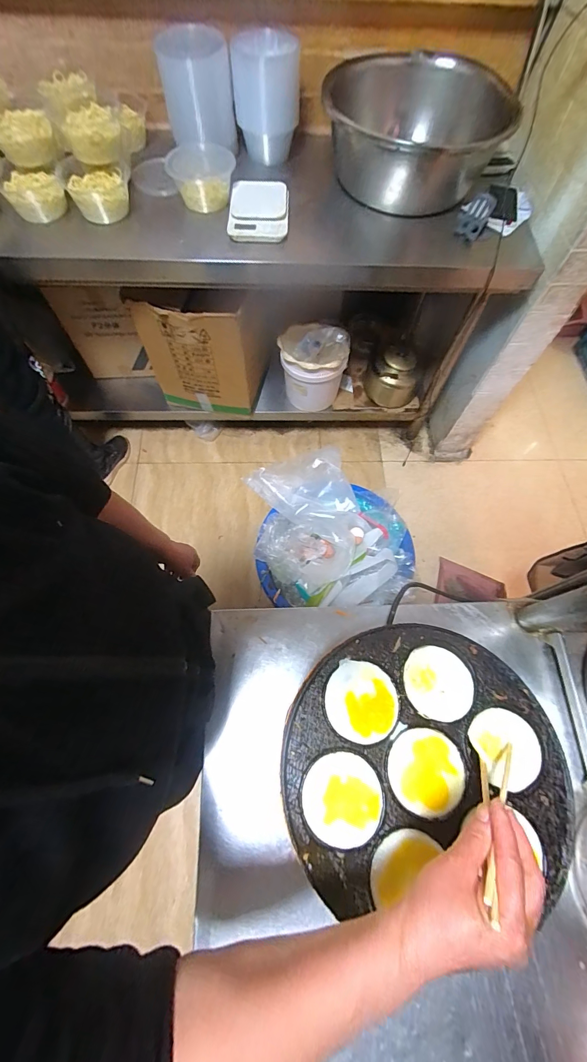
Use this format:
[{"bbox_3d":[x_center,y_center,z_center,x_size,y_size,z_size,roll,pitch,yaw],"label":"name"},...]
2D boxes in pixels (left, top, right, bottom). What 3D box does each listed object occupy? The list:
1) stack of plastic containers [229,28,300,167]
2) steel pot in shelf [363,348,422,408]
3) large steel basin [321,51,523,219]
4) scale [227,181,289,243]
[{"bbox_3d":[-0.068,-1.115,0.935,0.161,0.190,0.142,1,68,-1],"label":"stack of plastic containers"},{"bbox_3d":[0.399,-0.613,1.410,0.186,0.201,0.184,0,68,-1],"label":"steel pot in shelf"},{"bbox_3d":[0.305,-1.037,0.943,0.446,0.152,0.476,0,68,-1],"label":"large steel basin"},{"bbox_3d":[-0.086,-0.798,0.905,0.146,0.040,0.186,0,68,-1],"label":"scale"}]

